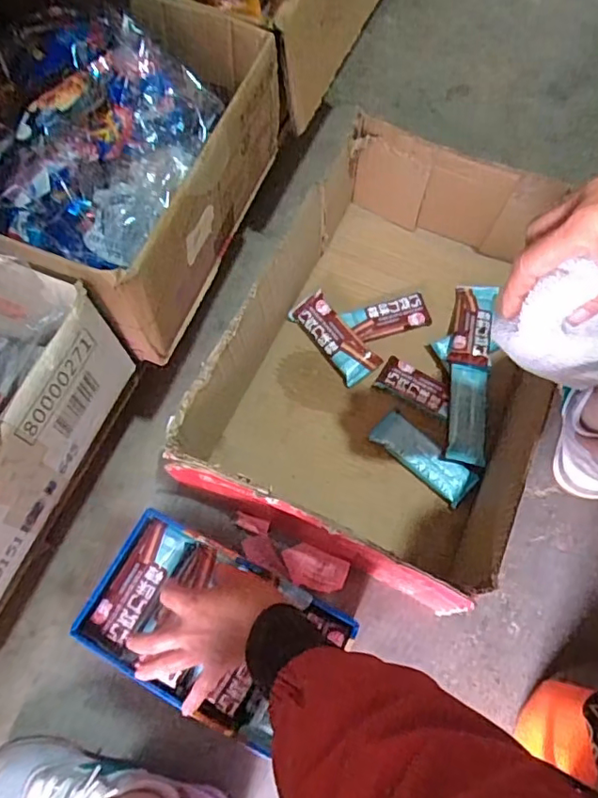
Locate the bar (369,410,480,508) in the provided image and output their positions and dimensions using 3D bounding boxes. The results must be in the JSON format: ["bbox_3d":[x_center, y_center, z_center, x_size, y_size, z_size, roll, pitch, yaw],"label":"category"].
[{"bbox_3d":[0.151,0.070,0.670,0.130,0.019,0.050,39,72,15],"label":"bar"}]

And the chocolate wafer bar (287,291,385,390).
[{"bbox_3d":[0.046,-0.081,0.724,0.052,0.029,0.135,-36,70,-13],"label":"chocolate wafer bar"}]

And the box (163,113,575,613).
[{"bbox_3d":[0.109,-0.061,0.658,0.339,0.163,0.482,23,68,9],"label":"box"}]

